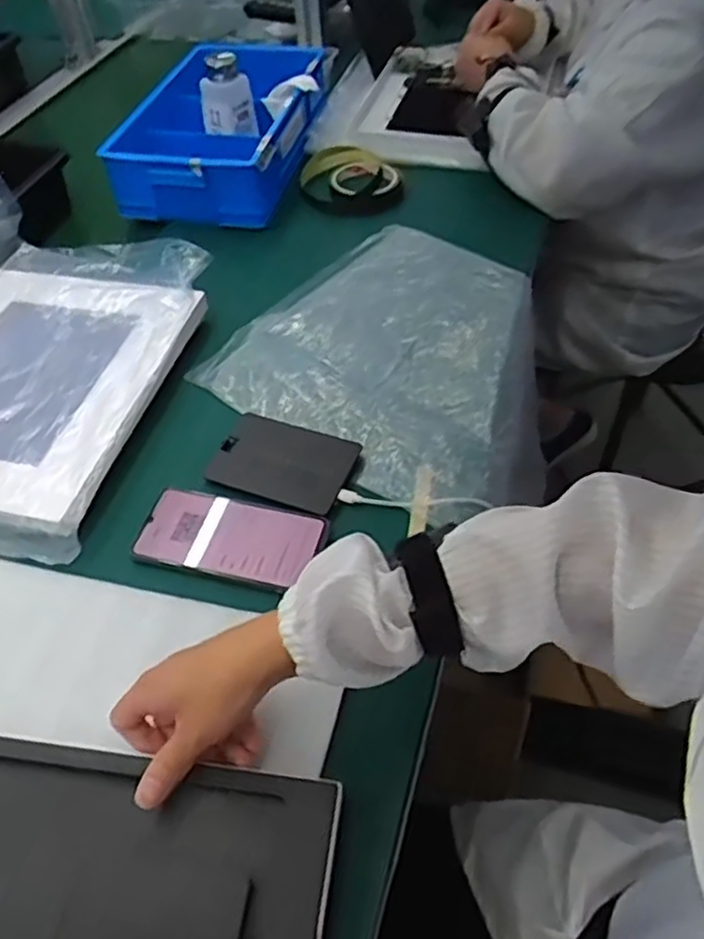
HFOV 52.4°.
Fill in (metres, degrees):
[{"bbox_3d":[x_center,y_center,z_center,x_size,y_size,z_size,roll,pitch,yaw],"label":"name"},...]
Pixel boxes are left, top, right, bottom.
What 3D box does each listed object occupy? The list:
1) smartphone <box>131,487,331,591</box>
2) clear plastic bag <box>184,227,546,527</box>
[{"bbox_3d":[-0.098,0.051,0.574,0.144,0.005,0.072,9,50,11],"label":"smartphone"},{"bbox_3d":[0.065,-0.113,0.722,0.331,0.047,0.329,31,58,27],"label":"clear plastic bag"}]

